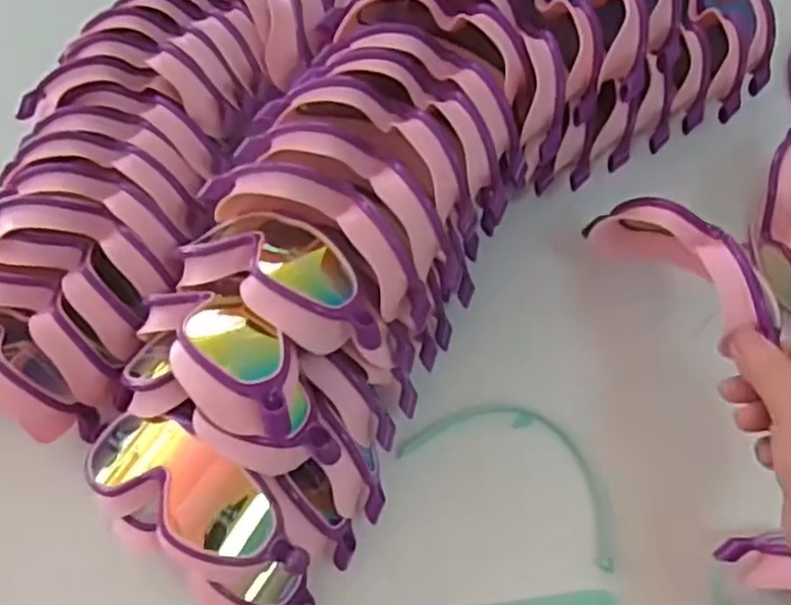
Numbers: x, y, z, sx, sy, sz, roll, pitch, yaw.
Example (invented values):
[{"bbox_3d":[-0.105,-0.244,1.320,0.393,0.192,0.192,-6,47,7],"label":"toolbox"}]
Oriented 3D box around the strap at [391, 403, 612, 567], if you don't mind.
[{"bbox_3d":[0.083,0.106,0.481,0.148,0.013,0.067,26,71,10],"label":"strap"}]

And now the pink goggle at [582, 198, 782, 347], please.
[{"bbox_3d":[0.171,-0.031,0.456,0.038,0.046,0.154,-28,33,-11],"label":"pink goggle"}]

